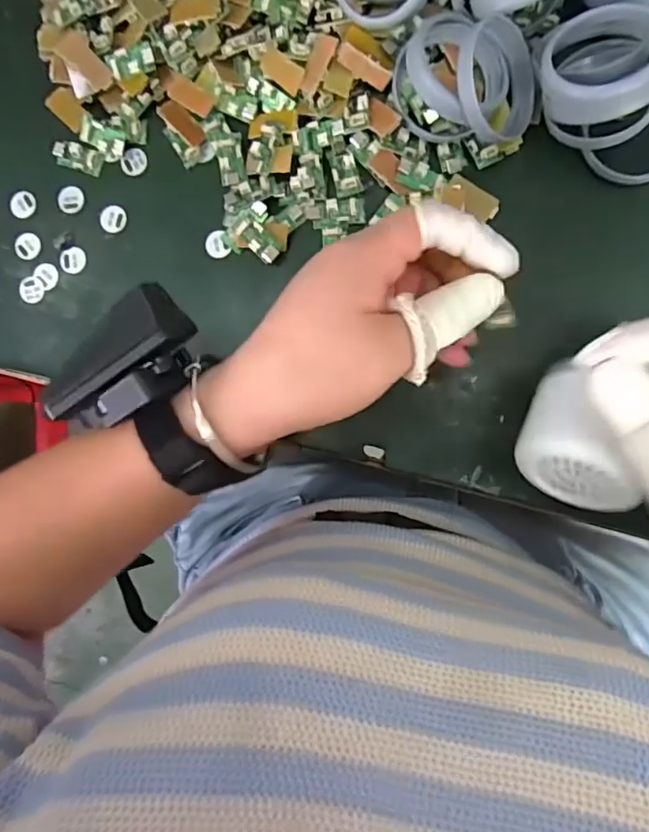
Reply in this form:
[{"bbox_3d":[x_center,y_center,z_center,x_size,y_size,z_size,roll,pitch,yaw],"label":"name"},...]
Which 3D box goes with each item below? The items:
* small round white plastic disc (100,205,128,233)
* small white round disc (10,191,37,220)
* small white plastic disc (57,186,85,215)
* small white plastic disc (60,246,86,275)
[{"bbox_3d":[-0.136,-0.127,0.352,0.017,0.004,0.017,0,89,8],"label":"small round white plastic disc"},{"bbox_3d":[-0.199,-0.139,0.362,0.017,0.004,0.018,0,89,8],"label":"small white round disc"},{"bbox_3d":[-0.166,-0.141,0.358,0.017,0.004,0.018,0,90,-2],"label":"small white plastic disc"},{"bbox_3d":[-0.163,-0.101,0.354,0.018,0.004,0.017,0,89,8],"label":"small white plastic disc"}]

